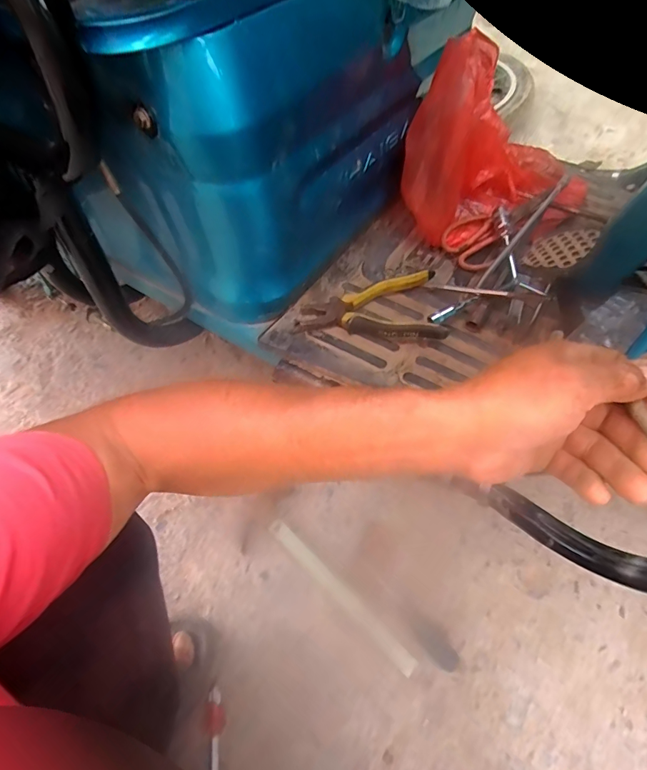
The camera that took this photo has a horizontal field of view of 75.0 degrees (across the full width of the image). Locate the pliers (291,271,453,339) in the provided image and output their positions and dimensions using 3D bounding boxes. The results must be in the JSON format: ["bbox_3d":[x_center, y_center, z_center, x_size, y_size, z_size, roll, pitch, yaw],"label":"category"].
[{"bbox_3d":[0.065,-0.111,0.572,0.194,0.030,0.110,6,56,10],"label":"pliers"}]

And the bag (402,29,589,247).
[{"bbox_3d":[0.259,-0.341,0.604,0.284,0.218,0.166,-21,56,-9],"label":"bag"}]

